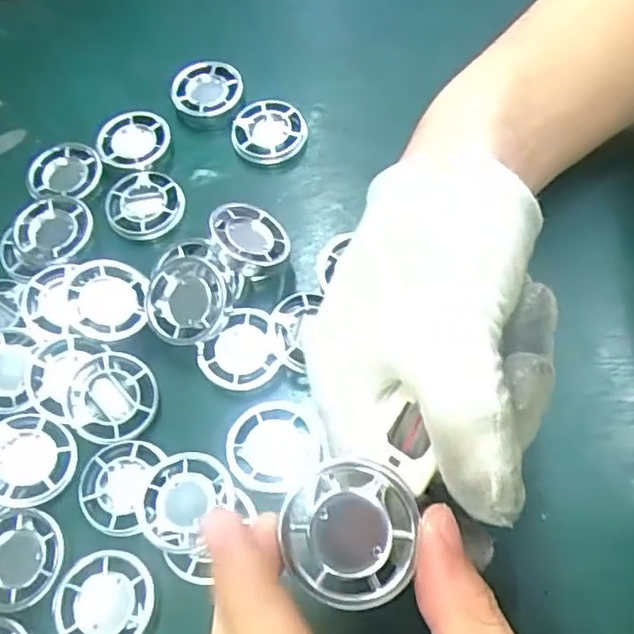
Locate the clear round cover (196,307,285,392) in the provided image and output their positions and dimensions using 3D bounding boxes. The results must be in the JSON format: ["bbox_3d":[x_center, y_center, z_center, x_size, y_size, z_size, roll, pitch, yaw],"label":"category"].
[{"bbox_3d":[-0.035,0.014,0.296,0.035,0.008,0.035,-2,65,5],"label":"clear round cover"}]

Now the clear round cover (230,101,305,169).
[{"bbox_3d":[-0.025,-0.098,0.358,0.039,0.012,0.036,-2,65,5],"label":"clear round cover"}]

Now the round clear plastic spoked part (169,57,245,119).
[{"bbox_3d":[-0.060,-0.128,0.368,0.037,0.007,0.036,-2,65,5],"label":"round clear plastic spoked part"}]

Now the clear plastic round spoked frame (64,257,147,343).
[{"bbox_3d":[-0.097,-0.008,0.304,0.035,0.011,0.040,-16,64,-2],"label":"clear plastic round spoked frame"}]

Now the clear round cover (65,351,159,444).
[{"bbox_3d":[-0.089,0.035,0.289,0.037,0.004,0.037,-22,82,-13],"label":"clear round cover"}]

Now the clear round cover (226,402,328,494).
[{"bbox_3d":[-0.018,0.053,0.279,0.039,0.004,0.038,-2,65,5],"label":"clear round cover"}]

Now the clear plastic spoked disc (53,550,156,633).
[{"bbox_3d":[-0.083,0.111,0.258,0.038,0.004,0.037,-2,65,5],"label":"clear plastic spoked disc"}]

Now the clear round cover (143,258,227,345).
[{"bbox_3d":[-0.057,-0.007,0.298,0.036,0.011,0.038,-1,82,10],"label":"clear round cover"}]

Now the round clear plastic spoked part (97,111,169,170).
[{"bbox_3d":[-0.098,-0.095,0.357,0.035,0.007,0.038,-2,65,5],"label":"round clear plastic spoked part"}]

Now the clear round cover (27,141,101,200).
[{"bbox_3d":[-0.132,-0.078,0.349,0.034,0.010,0.036,-2,65,5],"label":"clear round cover"}]

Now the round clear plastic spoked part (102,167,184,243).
[{"bbox_3d":[-0.089,-0.058,0.342,0.038,0.005,0.038,-2,65,5],"label":"round clear plastic spoked part"}]

